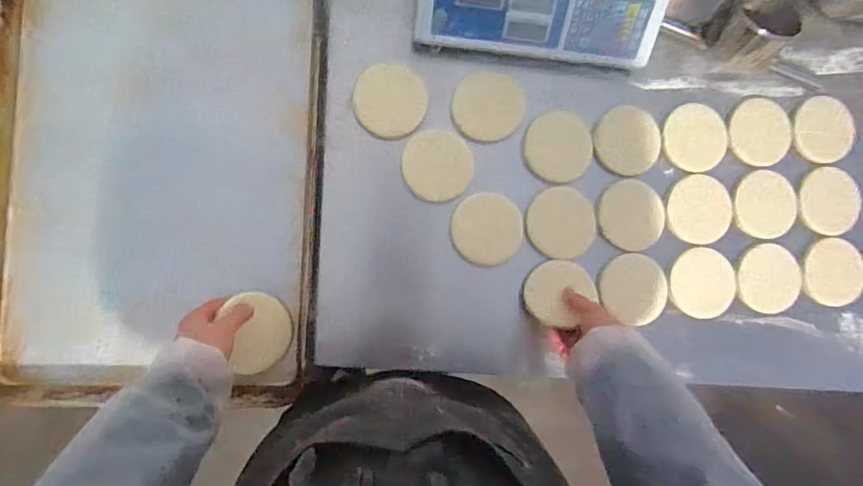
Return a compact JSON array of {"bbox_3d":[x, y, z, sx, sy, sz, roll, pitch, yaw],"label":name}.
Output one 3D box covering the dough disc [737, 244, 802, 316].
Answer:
[{"bbox_3d":[0.508,0.054,0.743,0.108,0.011,0.096,9,86,-6],"label":"dough disc"}]

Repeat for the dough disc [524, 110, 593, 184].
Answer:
[{"bbox_3d":[0.183,-0.138,0.716,0.097,0.013,0.098,0,87,-6],"label":"dough disc"}]

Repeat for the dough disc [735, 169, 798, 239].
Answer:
[{"bbox_3d":[0.502,-0.059,0.743,0.103,0.014,0.098,0,87,-6],"label":"dough disc"}]

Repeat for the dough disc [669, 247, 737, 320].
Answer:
[{"bbox_3d":[0.398,0.059,0.731,0.095,0.007,0.099,0,87,-6],"label":"dough disc"}]

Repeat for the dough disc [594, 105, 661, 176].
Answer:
[{"bbox_3d":[0.289,-0.150,0.735,0.093,0.014,0.098,0,87,-6],"label":"dough disc"}]

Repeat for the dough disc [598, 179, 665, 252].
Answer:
[{"bbox_3d":[0.291,-0.041,0.725,0.094,0.008,0.099,0,87,-6],"label":"dough disc"}]

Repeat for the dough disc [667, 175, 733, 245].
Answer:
[{"bbox_3d":[0.397,-0.048,0.730,0.095,0.016,0.095,0,85,-5],"label":"dough disc"}]

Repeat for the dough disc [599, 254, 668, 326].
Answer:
[{"bbox_3d":[0.294,0.067,0.722,0.099,0.015,0.097,0,87,-6],"label":"dough disc"}]

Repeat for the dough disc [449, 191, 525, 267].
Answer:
[{"bbox_3d":[0.077,-0.019,0.689,0.095,0.013,0.095,0,97,1],"label":"dough disc"}]

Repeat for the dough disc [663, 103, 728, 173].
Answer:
[{"bbox_3d":[0.394,-0.157,0.741,0.098,0.015,0.098,0,87,-6],"label":"dough disc"}]

